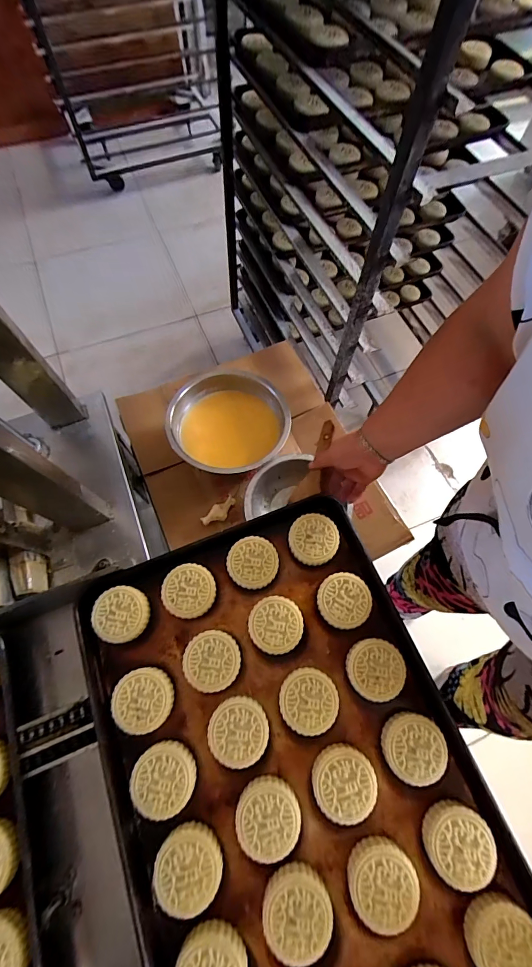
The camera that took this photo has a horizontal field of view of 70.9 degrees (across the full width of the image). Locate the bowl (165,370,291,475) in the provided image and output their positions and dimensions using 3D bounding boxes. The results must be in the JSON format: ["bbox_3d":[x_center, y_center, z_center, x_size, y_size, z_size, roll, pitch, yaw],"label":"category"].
[{"bbox_3d":[-0.070,-0.109,0.730,0.217,0.080,0.230,0,66,-1],"label":"bowl"}]

